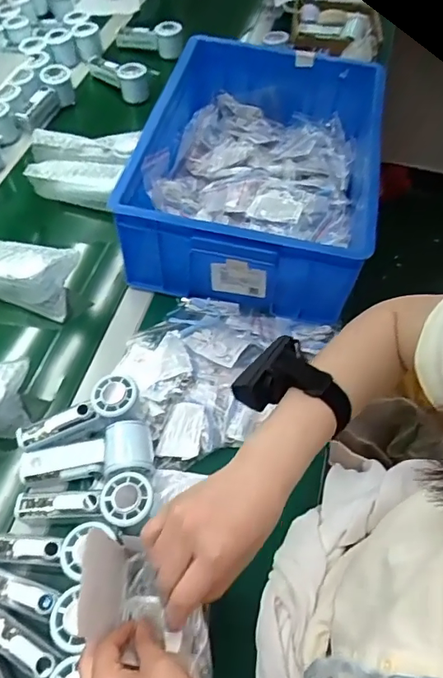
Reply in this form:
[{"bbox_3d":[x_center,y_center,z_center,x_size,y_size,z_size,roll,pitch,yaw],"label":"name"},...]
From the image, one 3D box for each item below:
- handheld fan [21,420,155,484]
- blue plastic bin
[{"bbox_3d":[-0.161,0.142,0.608,0.151,0.044,0.062,-12,56,8],"label":"handheld fan"},{"bbox_3d":[0.074,-0.268,0.821,0.381,0.162,0.470,13,56,6],"label":"blue plastic bin"}]

